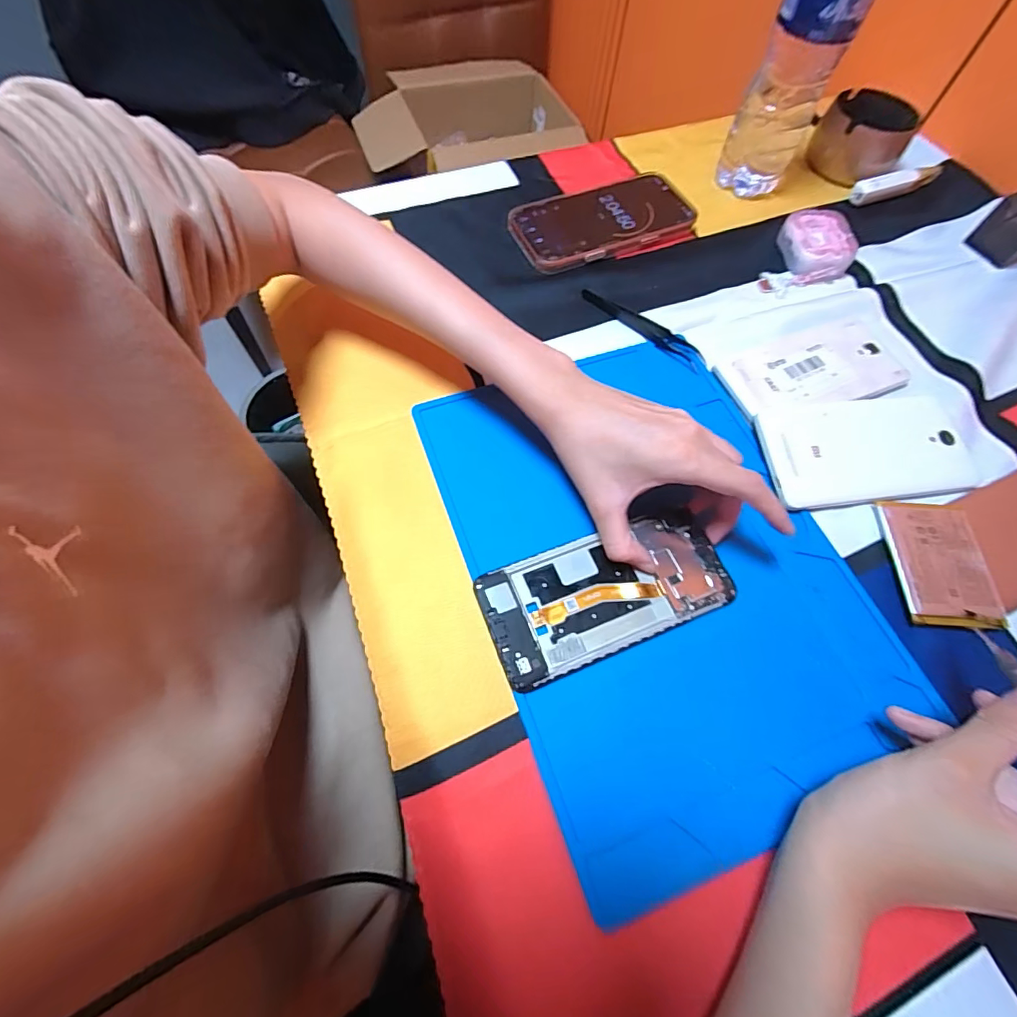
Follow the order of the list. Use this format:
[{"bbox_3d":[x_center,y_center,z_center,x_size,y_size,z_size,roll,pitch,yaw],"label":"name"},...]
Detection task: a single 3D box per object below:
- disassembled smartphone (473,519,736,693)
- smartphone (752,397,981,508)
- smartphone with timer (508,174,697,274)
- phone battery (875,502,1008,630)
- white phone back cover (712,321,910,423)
[{"bbox_3d":[0.061,0.051,0.287,0.148,0.006,0.070,-15,66,-10],"label":"disassembled smartphone"},{"bbox_3d":[0.254,-0.041,0.336,0.154,0.014,0.078,-6,65,-5],"label":"smartphone"},{"bbox_3d":[0.085,-0.265,0.439,0.161,0.015,0.084,-22,67,-12],"label":"smartphone with timer"},{"bbox_3d":[0.275,0.036,0.305,0.055,0.010,0.080,4,65,0],"label":"phone battery"},{"bbox_3d":[0.238,-0.104,0.368,0.151,0.012,0.065,-17,66,-10],"label":"white phone back cover"}]

